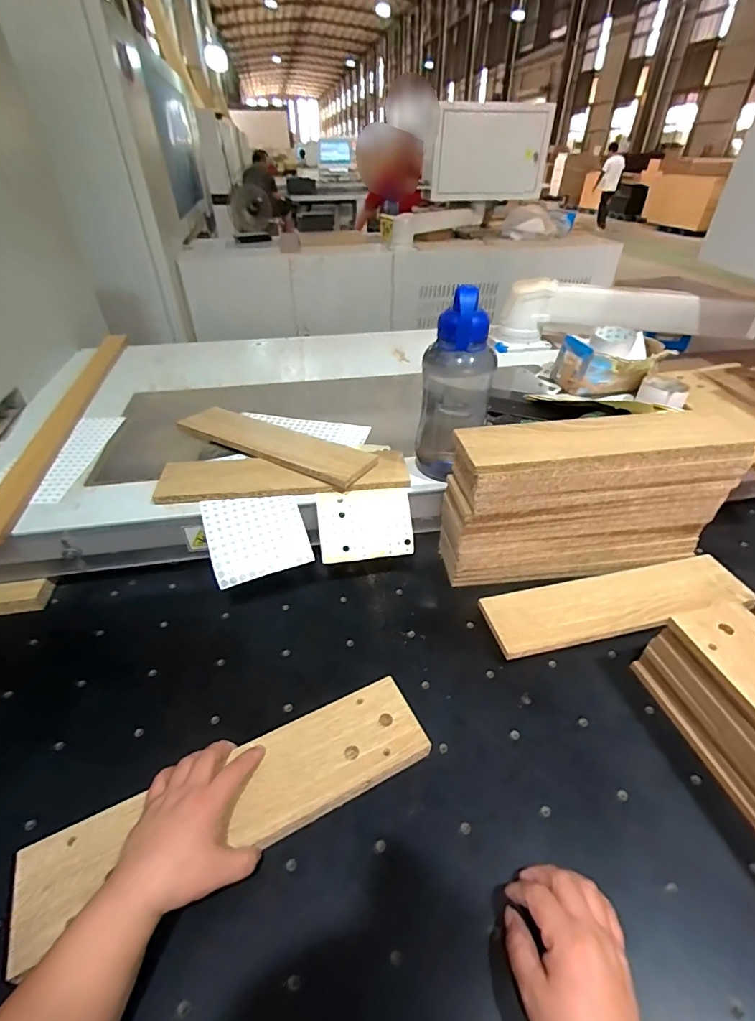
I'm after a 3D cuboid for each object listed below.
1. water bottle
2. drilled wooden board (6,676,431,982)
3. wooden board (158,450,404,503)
[{"bbox_3d":[0.105,-0.161,0.629,0.097,0.262,0.104,8,39,11],"label":"water bottle"},{"bbox_3d":[-0.126,0.271,0.435,0.361,0.017,0.091,-15,42,-22],"label":"drilled wooden board"},{"bbox_3d":[-0.141,-0.055,0.707,0.371,0.019,0.089,-3,38,-3],"label":"wooden board"}]

